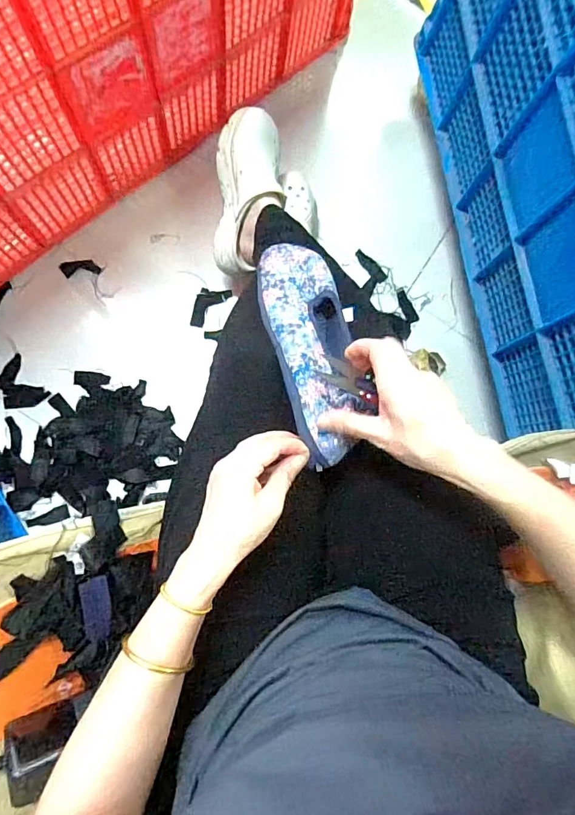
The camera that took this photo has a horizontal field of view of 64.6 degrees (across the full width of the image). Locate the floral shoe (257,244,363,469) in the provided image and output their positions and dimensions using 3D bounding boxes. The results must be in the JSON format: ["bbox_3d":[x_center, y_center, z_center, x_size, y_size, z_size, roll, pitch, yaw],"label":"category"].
[{"bbox_3d":[0.024,-0.068,0.468,0.091,0.051,0.255,-5,64,-7],"label":"floral shoe"}]

